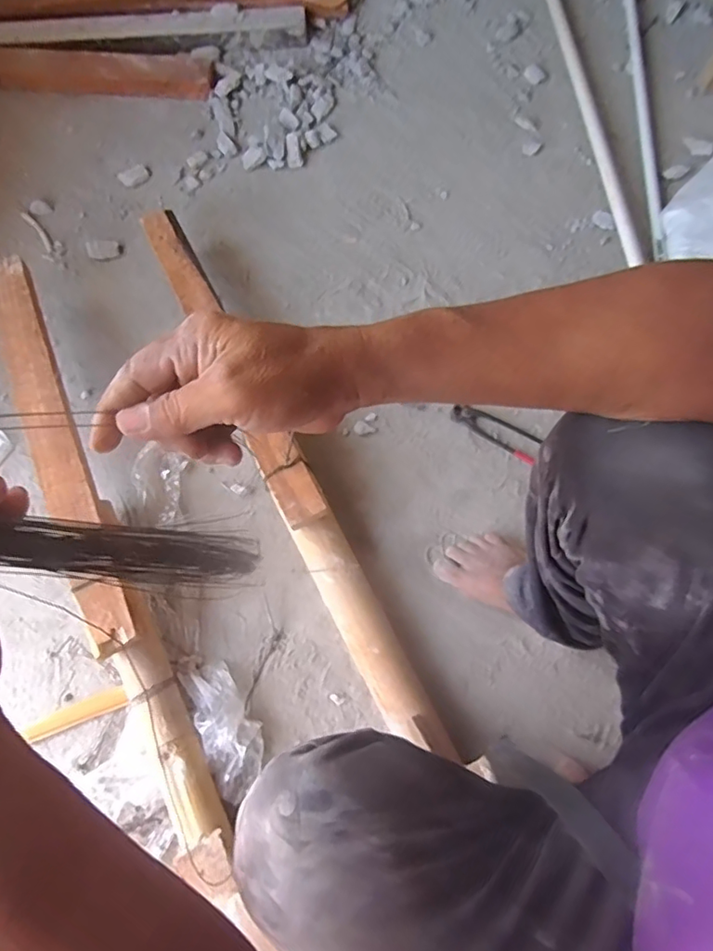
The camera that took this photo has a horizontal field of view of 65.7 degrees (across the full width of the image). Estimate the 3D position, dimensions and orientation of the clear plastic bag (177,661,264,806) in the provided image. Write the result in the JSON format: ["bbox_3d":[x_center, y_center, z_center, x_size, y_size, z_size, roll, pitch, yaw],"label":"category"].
[{"bbox_3d":[-0.169,0.330,0.726,0.071,0.056,0.175,-27,76,-6],"label":"clear plastic bag"}]

